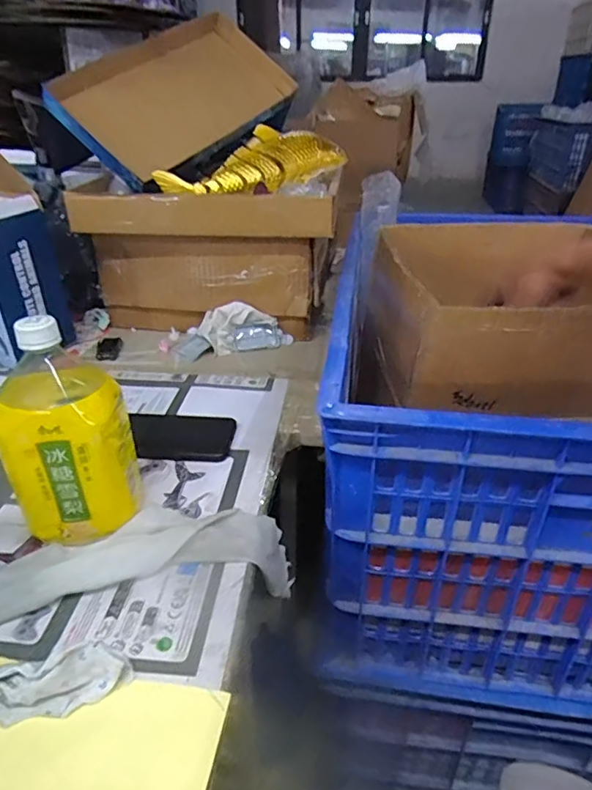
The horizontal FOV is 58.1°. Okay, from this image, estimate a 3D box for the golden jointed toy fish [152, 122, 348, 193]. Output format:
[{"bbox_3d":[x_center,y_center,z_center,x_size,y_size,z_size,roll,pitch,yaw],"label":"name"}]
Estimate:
[{"bbox_3d":[-0.046,-0.325,0.744,0.282,0.067,0.088,-16,35,-27],"label":"golden jointed toy fish"}]

